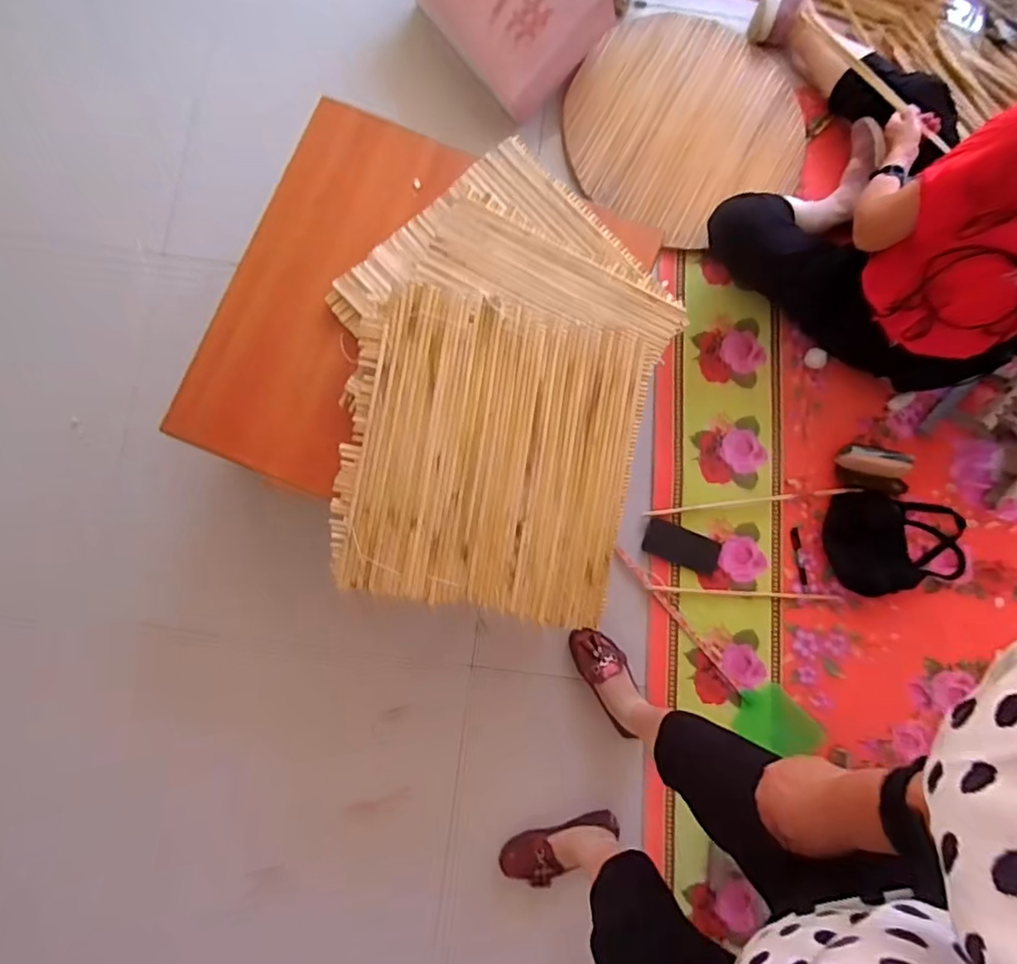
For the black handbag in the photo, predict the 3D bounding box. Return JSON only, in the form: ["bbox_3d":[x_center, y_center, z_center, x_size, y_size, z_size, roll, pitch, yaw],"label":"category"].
[{"bbox_3d":[0.865,0.128,1.265,0.300,0.038,0.225,-8,84,-3],"label":"black handbag"}]

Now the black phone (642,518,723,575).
[{"bbox_3d":[0.388,0.145,1.259,0.172,0.009,0.077,21,84,0],"label":"black phone"}]

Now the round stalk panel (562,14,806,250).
[{"bbox_3d":[0.414,-0.846,1.349,0.555,0.040,0.512,0,87,3],"label":"round stalk panel"}]

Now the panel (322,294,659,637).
[{"bbox_3d":[-0.034,-0.038,0.962,0.486,0.023,0.522,12,90,0],"label":"panel"}]

